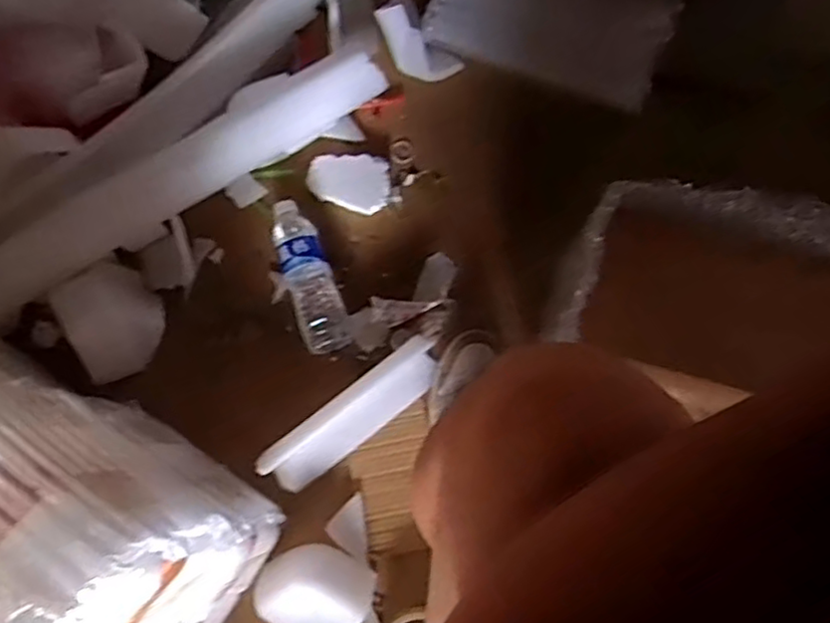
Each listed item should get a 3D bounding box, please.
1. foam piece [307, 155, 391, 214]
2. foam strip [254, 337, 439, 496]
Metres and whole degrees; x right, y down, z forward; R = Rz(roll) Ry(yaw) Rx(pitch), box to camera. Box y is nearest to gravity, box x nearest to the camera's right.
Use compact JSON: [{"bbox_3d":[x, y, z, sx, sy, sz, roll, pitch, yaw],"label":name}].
[{"bbox_3d":[-0.095,-0.184,0.965,0.117,0.017,0.073,8,78,3],"label":"foam piece"},{"bbox_3d":[-0.075,0.131,0.859,0.253,0.029,0.070,-37,101,-12],"label":"foam strip"}]

